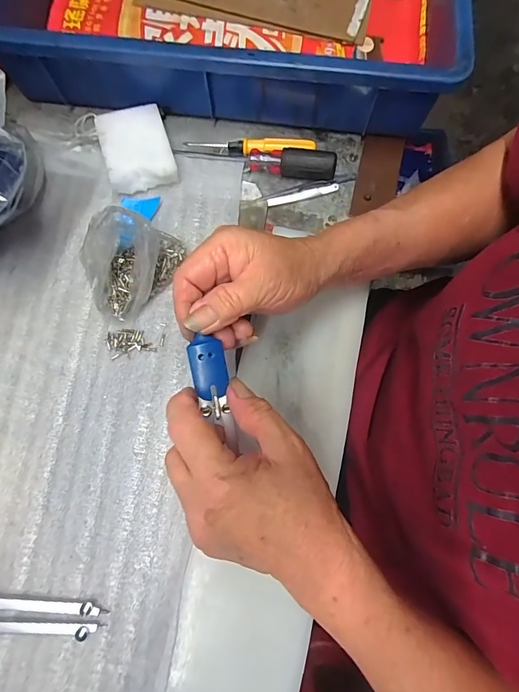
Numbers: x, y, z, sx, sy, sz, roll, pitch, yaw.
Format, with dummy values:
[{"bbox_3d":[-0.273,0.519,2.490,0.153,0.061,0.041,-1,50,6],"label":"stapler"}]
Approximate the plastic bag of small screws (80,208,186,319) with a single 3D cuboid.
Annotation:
[{"bbox_3d":[-0.103,-0.069,0.295,0.048,0.069,0.086,39,78,9],"label":"plastic bag of small screws"}]

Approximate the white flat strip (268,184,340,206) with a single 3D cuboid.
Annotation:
[{"bbox_3d":[0.041,-0.141,0.353,0.069,0.005,0.008,-13,76,-4],"label":"white flat strip"}]

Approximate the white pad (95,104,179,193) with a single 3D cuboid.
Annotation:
[{"bbox_3d":[-0.111,-0.178,0.345,0.059,0.022,0.079,-17,76,-5],"label":"white pad"}]

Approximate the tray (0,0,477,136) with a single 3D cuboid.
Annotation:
[{"bbox_3d":[-0.029,-0.358,0.366,0.449,0.075,0.304,10,75,2],"label":"tray"}]

